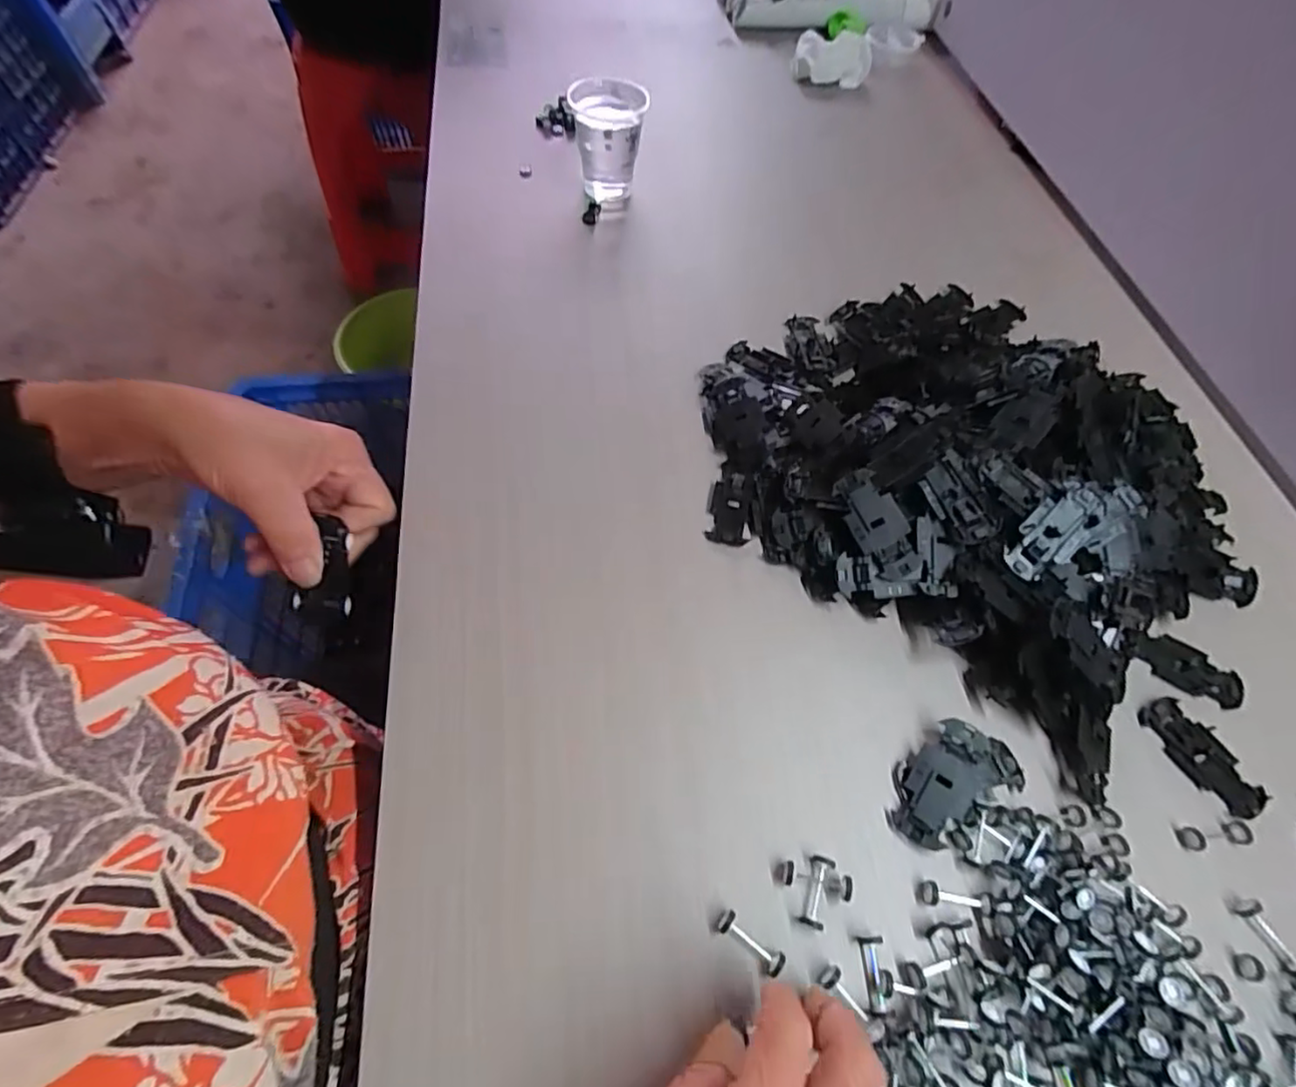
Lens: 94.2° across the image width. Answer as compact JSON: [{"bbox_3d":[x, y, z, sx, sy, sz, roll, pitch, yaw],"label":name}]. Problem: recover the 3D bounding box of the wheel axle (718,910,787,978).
[{"bbox_3d":[0.047,0.179,0.270,0.032,0.007,0.010,35,65,15],"label":"wheel axle"}]

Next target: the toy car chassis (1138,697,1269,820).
[{"bbox_3d":[0.301,0.115,0.327,0.030,0.005,0.064,-23,65,-15],"label":"toy car chassis"}]

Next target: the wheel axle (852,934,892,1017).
[{"bbox_3d":[0.100,0.191,0.267,0.010,0.009,0.029,2,61,-3],"label":"wheel axle"}]

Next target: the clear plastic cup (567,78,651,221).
[{"bbox_3d":[-0.037,-0.333,0.525,0.065,0.094,0.073,4,61,-2],"label":"clear plastic cup"}]

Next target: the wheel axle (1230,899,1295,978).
[{"bbox_3d":[0.295,0.185,0.283,0.011,0.008,0.033,-22,65,-15],"label":"wheel axle"}]

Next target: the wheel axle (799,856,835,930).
[{"bbox_3d":[0.079,0.163,0.282,0.010,0.010,0.030,18,61,6],"label":"wheel axle"}]

